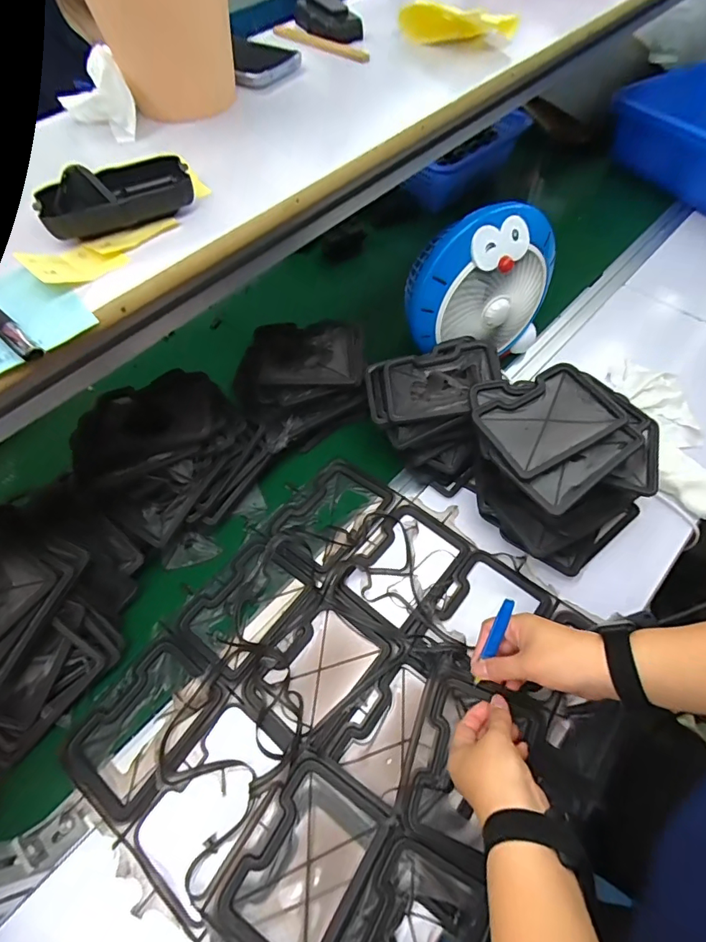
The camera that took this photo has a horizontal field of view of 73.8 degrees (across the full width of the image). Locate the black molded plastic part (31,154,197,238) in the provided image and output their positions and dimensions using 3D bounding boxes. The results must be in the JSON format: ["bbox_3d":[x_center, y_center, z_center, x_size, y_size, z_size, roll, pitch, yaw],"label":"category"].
[{"bbox_3d":[-0.181,-0.214,0.357,0.109,0.034,0.048,-25,61,-13],"label":"black molded plastic part"}]

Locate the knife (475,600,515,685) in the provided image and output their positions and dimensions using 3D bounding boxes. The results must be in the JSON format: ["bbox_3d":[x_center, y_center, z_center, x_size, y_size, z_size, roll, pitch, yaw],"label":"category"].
[{"bbox_3d":[0.146,0.177,0.488,0.011,0.010,0.095,22,93,14],"label":"knife"}]

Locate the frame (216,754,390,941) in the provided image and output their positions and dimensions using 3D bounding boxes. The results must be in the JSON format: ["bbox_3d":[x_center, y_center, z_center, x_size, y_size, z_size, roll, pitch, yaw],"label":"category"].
[{"bbox_3d":[-0.044,0.372,0.447,0.108,0.015,0.154,28,64,17],"label":"frame"}]

